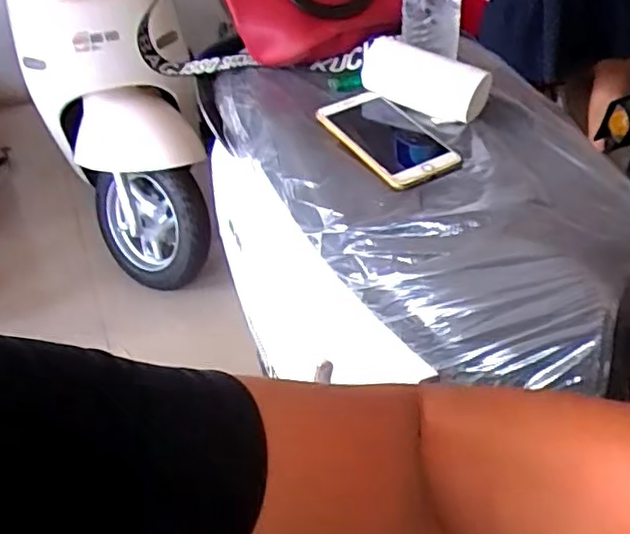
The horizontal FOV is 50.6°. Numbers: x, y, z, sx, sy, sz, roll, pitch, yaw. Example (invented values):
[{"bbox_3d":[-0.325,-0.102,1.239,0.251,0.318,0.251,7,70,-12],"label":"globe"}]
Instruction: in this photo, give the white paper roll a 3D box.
[{"bbox_3d":[0.111,-0.200,0.707,0.143,0.053,0.053,26,46,38],"label":"white paper roll"}]

